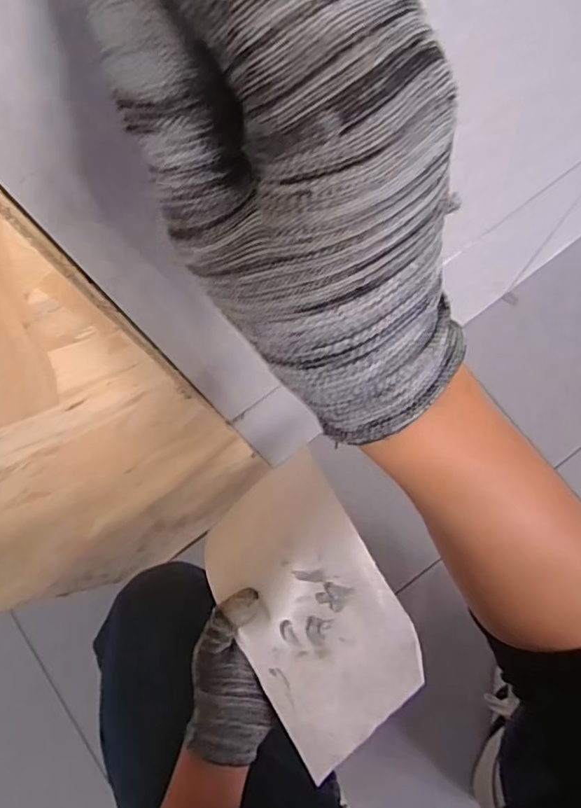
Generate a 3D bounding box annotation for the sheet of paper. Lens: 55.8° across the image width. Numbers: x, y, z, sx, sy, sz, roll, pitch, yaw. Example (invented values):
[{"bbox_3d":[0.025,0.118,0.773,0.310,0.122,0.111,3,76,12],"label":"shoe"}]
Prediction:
[{"bbox_3d":[0.018,0.161,0.430,0.118,0.034,0.202,-31,81,-5],"label":"sheet of paper"}]

